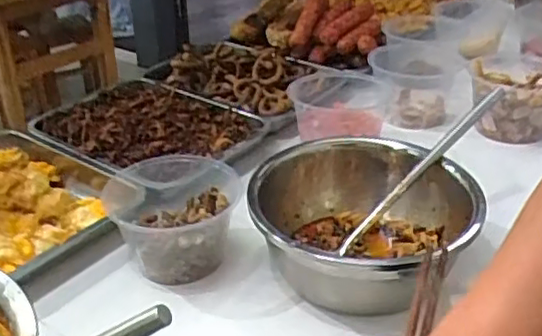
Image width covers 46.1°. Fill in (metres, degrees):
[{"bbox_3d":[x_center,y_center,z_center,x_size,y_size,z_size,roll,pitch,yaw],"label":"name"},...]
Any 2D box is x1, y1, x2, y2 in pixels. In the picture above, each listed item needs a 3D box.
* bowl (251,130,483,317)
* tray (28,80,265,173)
[{"bbox_3d":[0.089,0.066,0.792,0.239,0.120,0.263,21,36,33],"label":"bowl"},{"bbox_3d":[-0.203,-0.076,1.039,0.349,0.043,0.249,20,35,32],"label":"tray"}]

